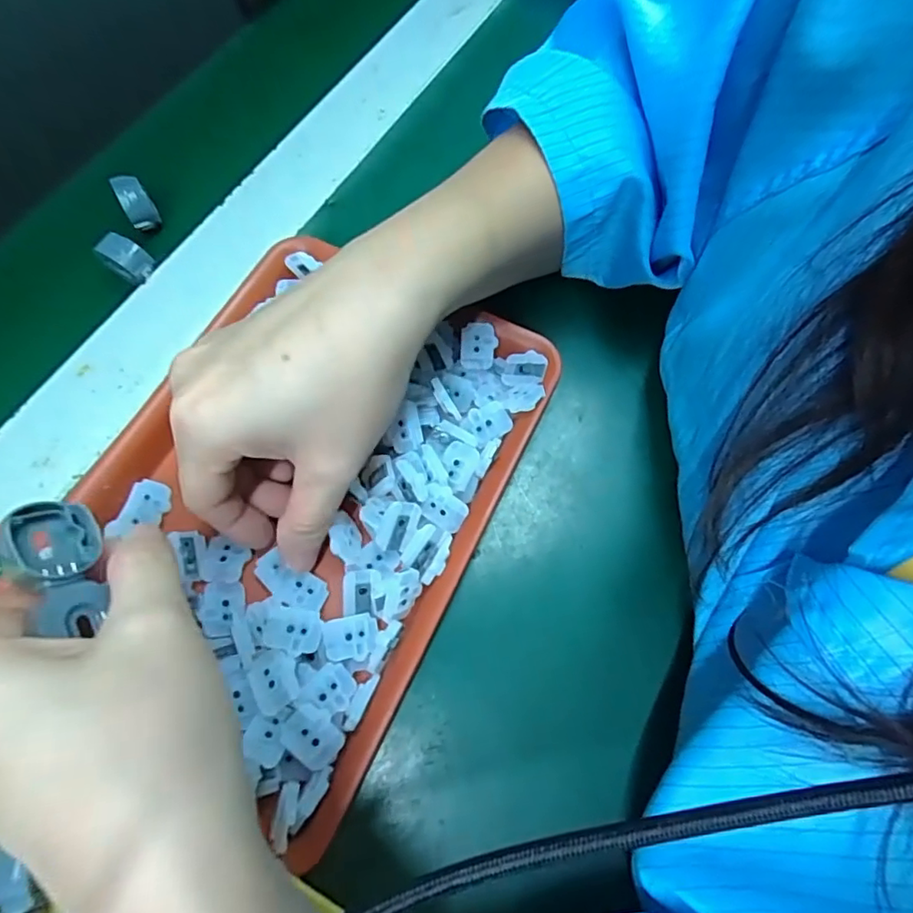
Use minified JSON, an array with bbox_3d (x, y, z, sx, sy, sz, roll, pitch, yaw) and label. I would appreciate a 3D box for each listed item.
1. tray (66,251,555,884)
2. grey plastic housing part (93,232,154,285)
[{"bbox_3d":[-0.066,0.011,0.249,0.160,0.028,0.218,26,70,8],"label":"tray"},{"bbox_3d":[-0.175,-0.104,0.298,0.024,0.014,0.019,35,71,11],"label":"grey plastic housing part"}]

